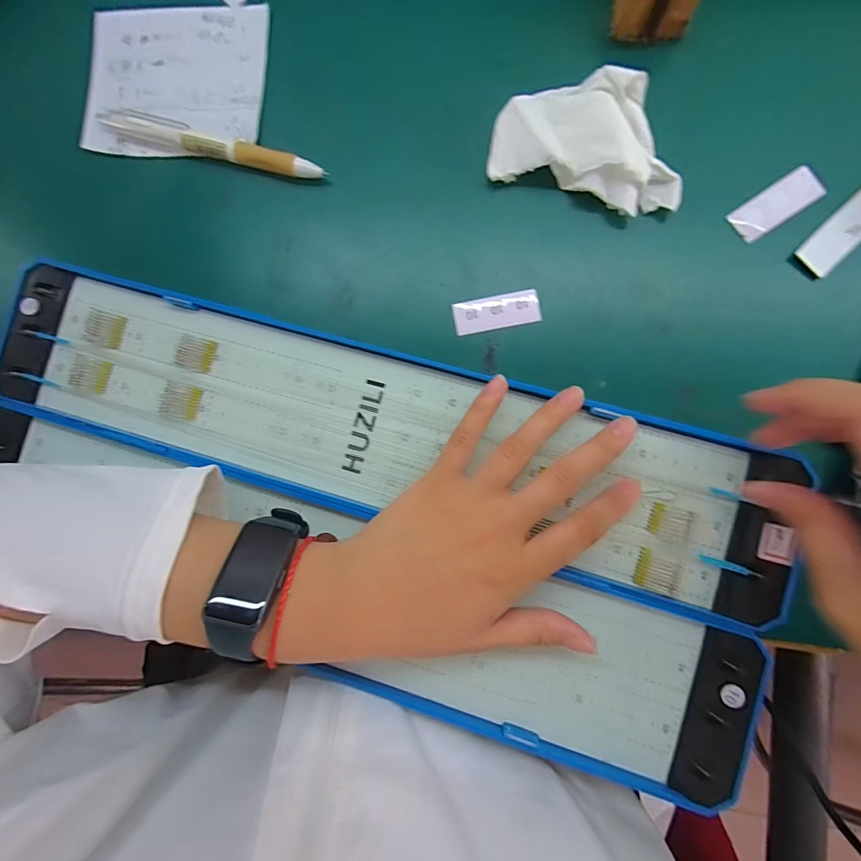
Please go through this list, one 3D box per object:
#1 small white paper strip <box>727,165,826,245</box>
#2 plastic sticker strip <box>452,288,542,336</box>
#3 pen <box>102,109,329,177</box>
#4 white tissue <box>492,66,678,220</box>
[{"bbox_3d":[0.182,-0.119,0.220,0.046,0.004,0.020,-35,84,4],"label":"small white paper strip"},{"bbox_3d":[0.037,-0.066,0.233,0.046,0.004,0.018,-10,86,6],"label":"plastic sticker strip"},{"bbox_3d":[-0.129,-0.168,0.247,0.139,0.011,0.017,21,90,7],"label":"pen"},{"bbox_3d":[0.086,-0.155,0.224,0.100,0.021,0.062,19,90,7],"label":"white tissue"}]

